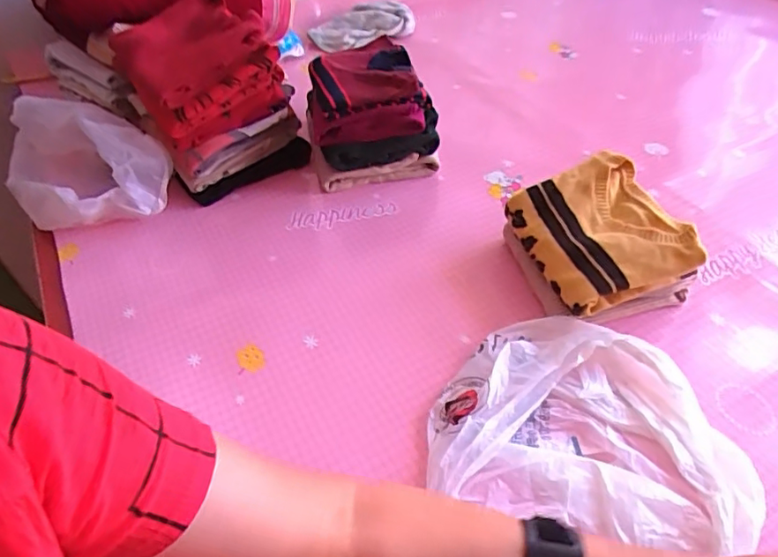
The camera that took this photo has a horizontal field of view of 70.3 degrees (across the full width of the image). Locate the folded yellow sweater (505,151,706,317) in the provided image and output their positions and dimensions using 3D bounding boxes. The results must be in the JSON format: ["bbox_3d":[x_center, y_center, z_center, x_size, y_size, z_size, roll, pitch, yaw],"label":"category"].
[{"bbox_3d":[0.295,-0.069,0.777,0.190,0.067,0.214,-13,48,-9],"label":"folded yellow sweater"}]

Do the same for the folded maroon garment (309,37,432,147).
[{"bbox_3d":[-0.043,-0.350,1.007,0.204,0.088,0.232,-8,47,-4],"label":"folded maroon garment"}]

